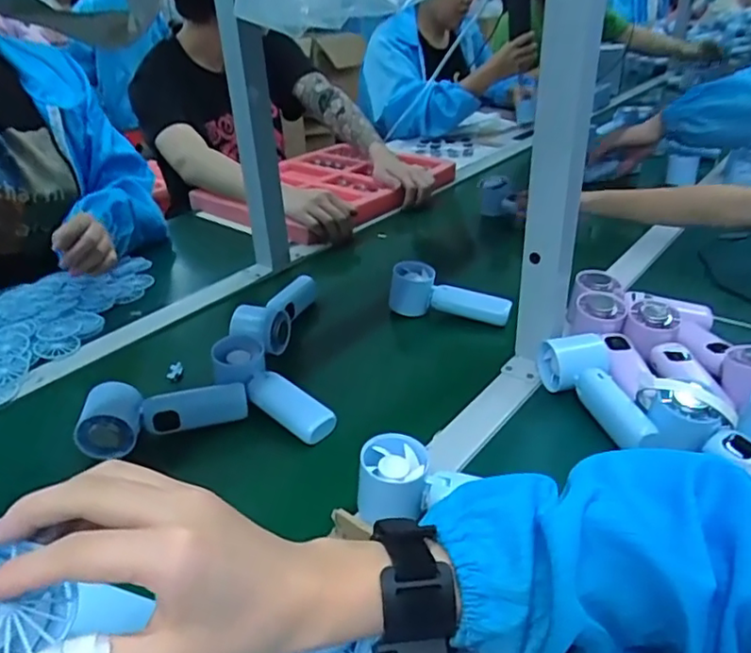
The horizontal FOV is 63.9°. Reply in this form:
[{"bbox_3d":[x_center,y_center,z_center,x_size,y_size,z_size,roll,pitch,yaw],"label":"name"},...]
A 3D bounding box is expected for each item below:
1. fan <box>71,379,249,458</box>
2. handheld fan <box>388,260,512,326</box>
[{"bbox_3d":[-0.205,0.083,0.587,0.152,0.046,0.050,-8,33,-9],"label":"fan"},{"bbox_3d":[0.095,-0.037,0.777,0.150,0.050,0.056,15,33,6],"label":"handheld fan"}]

